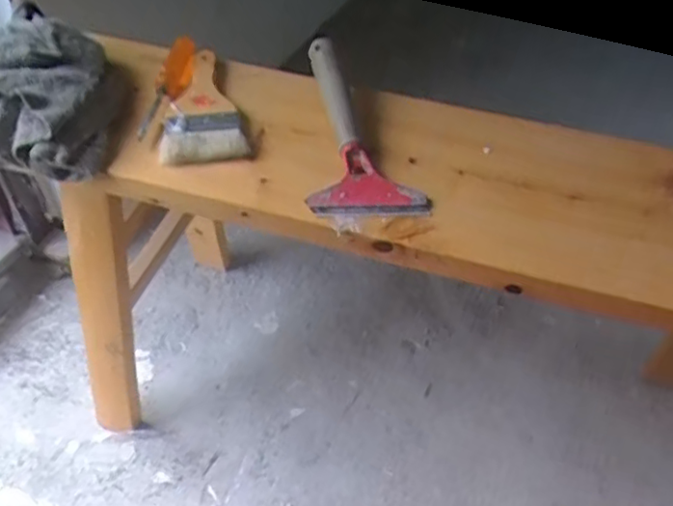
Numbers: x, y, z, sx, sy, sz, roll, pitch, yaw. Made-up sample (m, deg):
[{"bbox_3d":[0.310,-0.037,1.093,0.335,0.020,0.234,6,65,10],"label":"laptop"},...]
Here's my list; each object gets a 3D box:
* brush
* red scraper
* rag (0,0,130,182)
[{"bbox_3d":[-0.132,-0.145,0.604,0.075,0.015,0.164,-8,48,-10],"label":"brush"},{"bbox_3d":[0.007,-0.116,0.569,0.094,0.027,0.210,-9,63,-11],"label":"red scraper"},{"bbox_3d":[-0.273,-0.149,0.567,0.131,0.075,0.165,-1,45,-3],"label":"rag"}]

